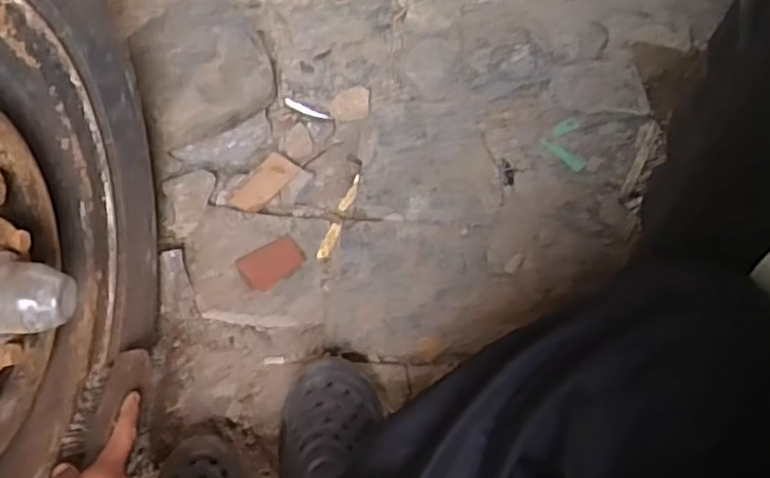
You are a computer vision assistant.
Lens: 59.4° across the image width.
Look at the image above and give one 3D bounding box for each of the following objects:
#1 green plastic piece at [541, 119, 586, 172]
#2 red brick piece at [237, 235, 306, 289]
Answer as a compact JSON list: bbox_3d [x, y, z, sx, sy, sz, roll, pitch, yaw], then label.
[{"bbox_3d":[0.264,-0.131,0.947,0.062,0.020,0.077,-32,67,-11],"label":"green plastic piece"},{"bbox_3d":[-0.145,0.031,0.870,0.081,0.016,0.052,-32,67,-11],"label":"red brick piece"}]

